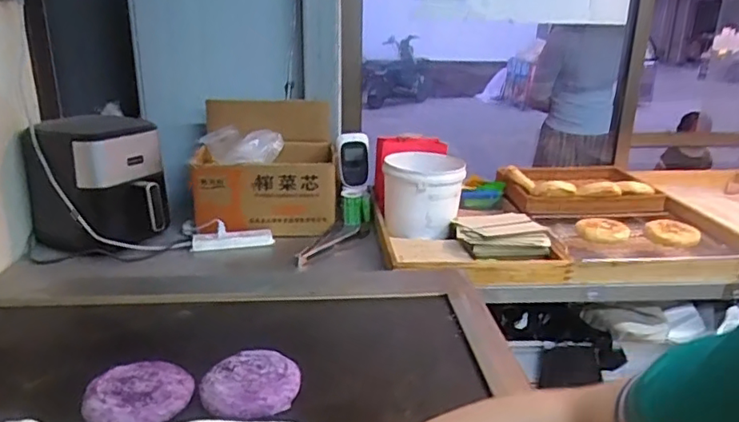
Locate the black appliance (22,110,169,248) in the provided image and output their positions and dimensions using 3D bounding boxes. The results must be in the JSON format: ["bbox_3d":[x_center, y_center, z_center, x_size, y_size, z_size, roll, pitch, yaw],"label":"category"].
[{"bbox_3d":[-0.661,-0.076,1.405,0.235,0.283,0.262,17,25,38],"label":"black appliance"}]

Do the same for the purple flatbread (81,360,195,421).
[{"bbox_3d":[-0.269,0.214,0.673,0.117,0.018,0.107,1,19,0],"label":"purple flatbread"}]

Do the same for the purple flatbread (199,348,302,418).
[{"bbox_3d":[-0.143,0.208,0.698,0.115,0.020,0.107,-4,20,-14],"label":"purple flatbread"}]

